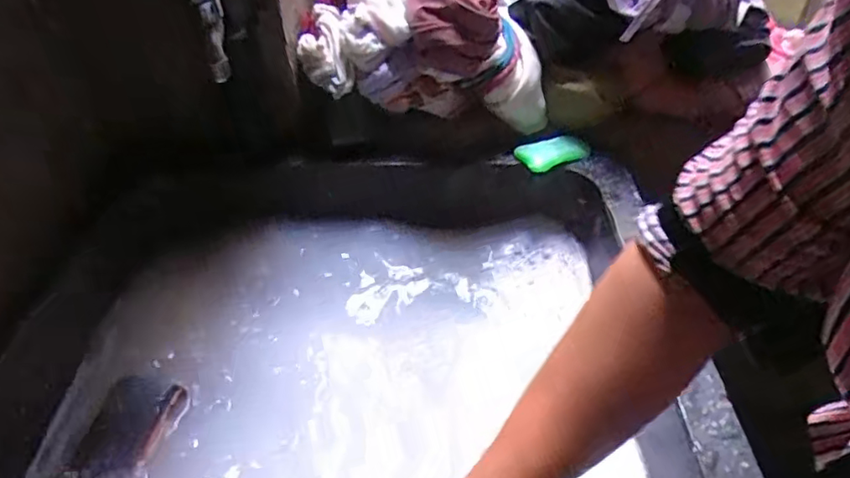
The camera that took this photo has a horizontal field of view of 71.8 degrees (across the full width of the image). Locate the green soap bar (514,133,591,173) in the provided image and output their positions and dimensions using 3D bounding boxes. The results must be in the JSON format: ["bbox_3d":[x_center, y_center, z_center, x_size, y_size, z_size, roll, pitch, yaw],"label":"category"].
[{"bbox_3d":[0.148,-0.098,0.673,0.081,0.021,0.039,-12,40,-13],"label":"green soap bar"}]

